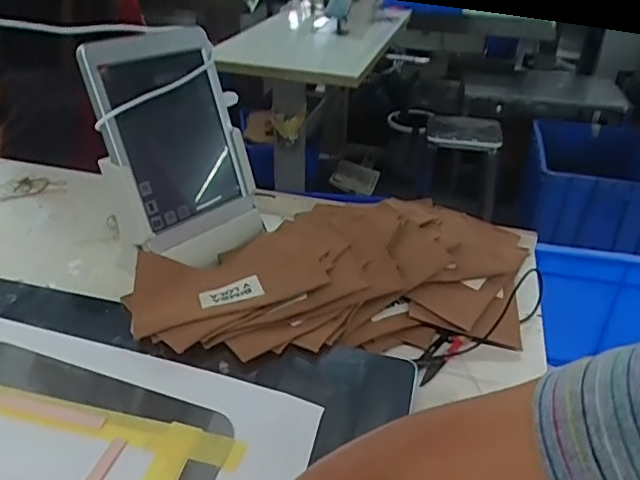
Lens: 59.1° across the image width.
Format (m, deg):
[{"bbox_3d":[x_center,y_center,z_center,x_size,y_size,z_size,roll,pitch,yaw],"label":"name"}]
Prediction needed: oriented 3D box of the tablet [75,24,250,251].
[{"bbox_3d":[-0.159,-0.114,0.602,0.042,0.211,0.153,-6,16,40],"label":"tablet"}]

